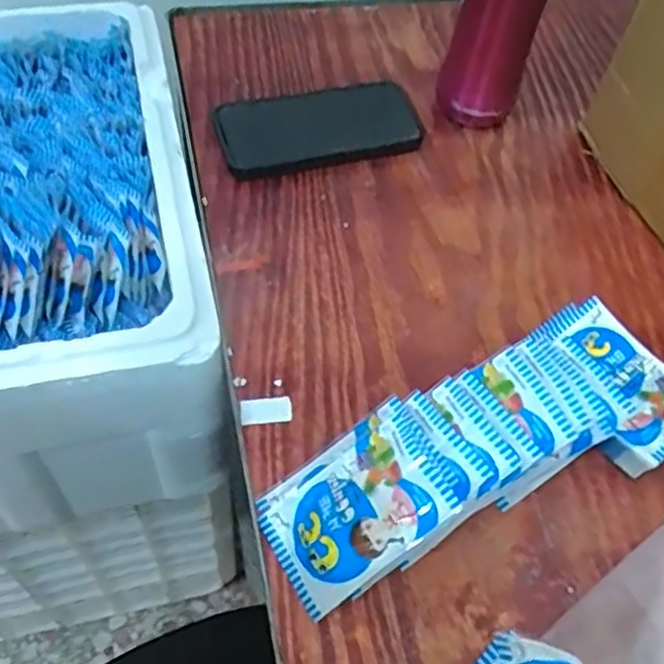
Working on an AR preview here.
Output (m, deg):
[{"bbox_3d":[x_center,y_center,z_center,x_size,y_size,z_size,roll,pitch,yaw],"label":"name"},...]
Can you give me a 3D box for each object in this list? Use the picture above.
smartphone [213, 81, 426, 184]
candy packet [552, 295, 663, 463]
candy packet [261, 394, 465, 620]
[{"bbox_3d":[-0.012,-0.173,0.581,0.161,0.015,0.086,-14,62,-11],"label":"smartphone"},{"bbox_3d":[0.187,0.035,0.460,0.064,0.031,0.103,-31,64,-22],"label":"candy packet"},{"bbox_3d":[0.010,0.096,0.389,0.102,0.016,0.079,-40,54,9],"label":"candy packet"}]

